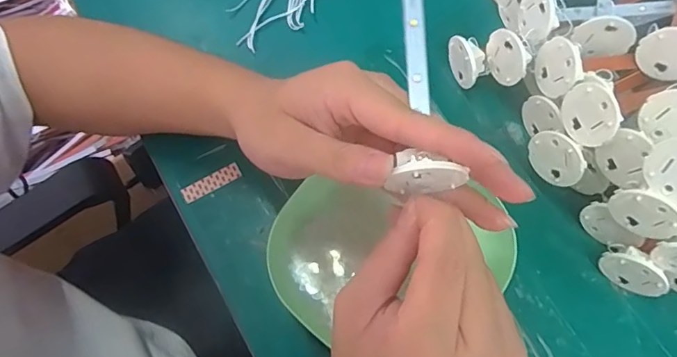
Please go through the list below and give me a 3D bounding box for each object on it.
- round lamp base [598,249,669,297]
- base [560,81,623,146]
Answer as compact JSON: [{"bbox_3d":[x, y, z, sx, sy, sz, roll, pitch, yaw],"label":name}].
[{"bbox_3d":[0.188,0.060,0.307,0.037,0.036,0.015,39,76,12],"label":"round lamp base"},{"bbox_3d":[0.153,-0.040,0.292,0.006,0.038,0.038,-15,57,-22],"label":"base"}]

